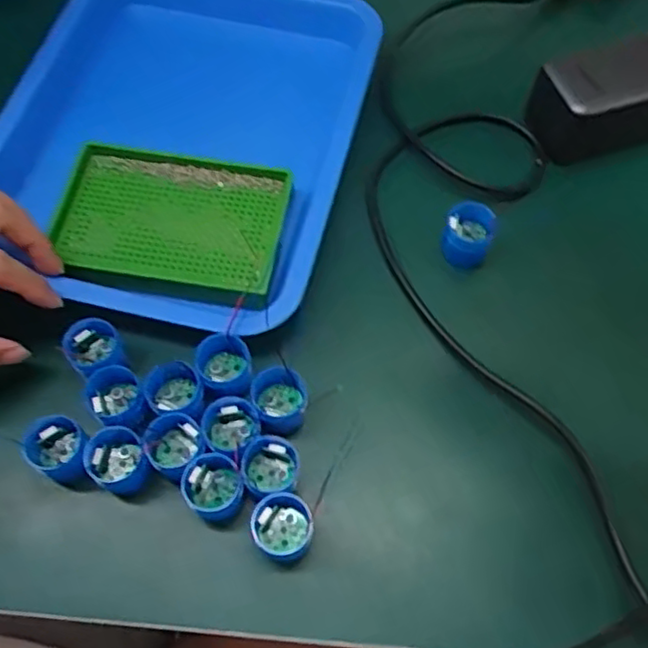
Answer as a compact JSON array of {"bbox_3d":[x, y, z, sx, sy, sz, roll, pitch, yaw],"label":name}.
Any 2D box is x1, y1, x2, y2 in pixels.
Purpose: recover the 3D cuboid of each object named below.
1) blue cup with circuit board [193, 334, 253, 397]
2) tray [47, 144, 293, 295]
[{"bbox_3d":[-0.055,0.024,0.382,0.029,0.022,0.031,1,64,-1],"label":"blue cup with circuit board"},{"bbox_3d":[-0.095,-0.063,0.419,0.135,0.013,0.084,7,64,2],"label":"tray"}]

